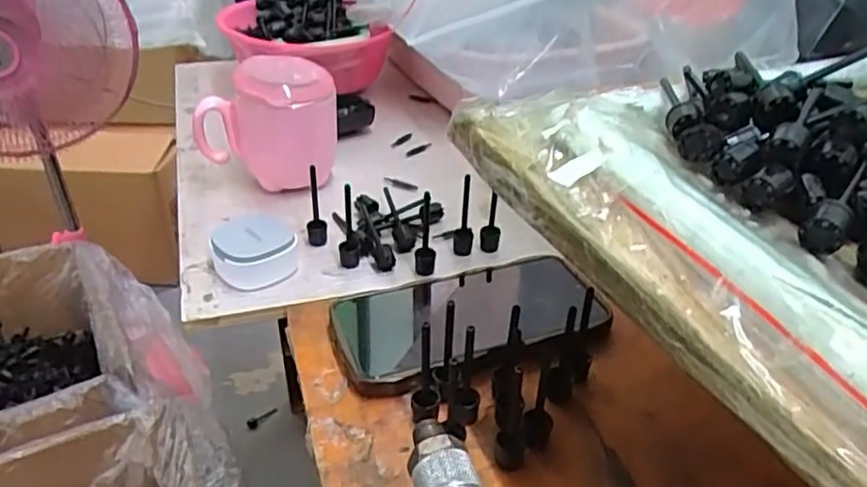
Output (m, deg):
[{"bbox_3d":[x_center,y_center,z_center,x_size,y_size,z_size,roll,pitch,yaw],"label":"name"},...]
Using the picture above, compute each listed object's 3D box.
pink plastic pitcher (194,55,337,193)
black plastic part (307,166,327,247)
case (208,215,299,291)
[{"bbox_3d":[-0.136,-0.094,0.546,0.109,0.100,0.068,-9,36,-16],"label":"pink plastic pitcher"},{"bbox_3d":[-0.087,-0.029,0.493,0.014,0.066,0.019,-5,35,-11],"label":"black plastic part"},{"bbox_3d":[-0.124,0.005,0.471,0.055,0.033,0.052,2,34,-1],"label":"case"}]

